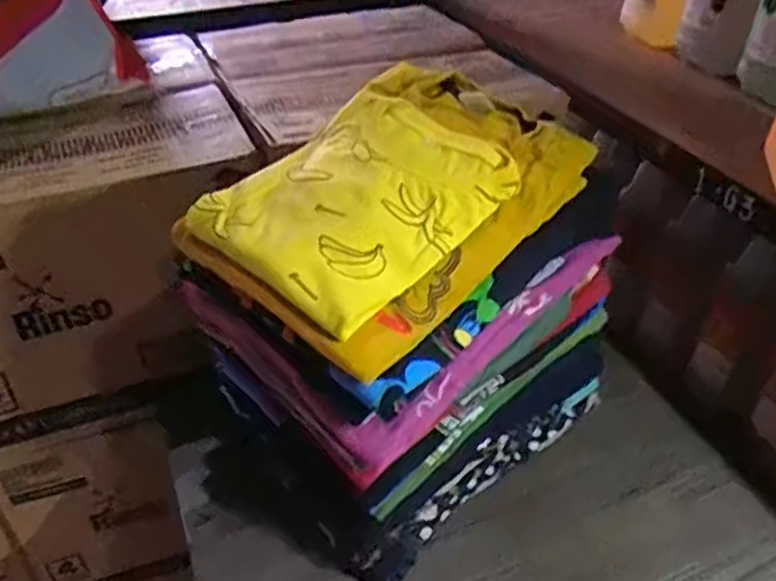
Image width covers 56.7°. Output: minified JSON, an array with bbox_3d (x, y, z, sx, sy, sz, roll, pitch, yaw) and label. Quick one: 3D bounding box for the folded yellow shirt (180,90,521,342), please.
[{"bbox_3d":[-0.022,-0.080,0.579,0.176,0.023,0.228,35,59,26],"label":"folded yellow shirt"}]

